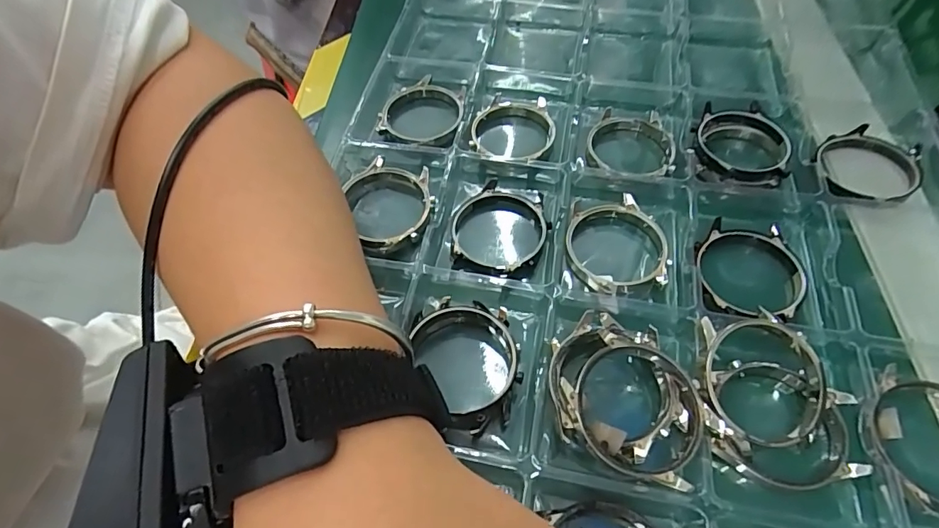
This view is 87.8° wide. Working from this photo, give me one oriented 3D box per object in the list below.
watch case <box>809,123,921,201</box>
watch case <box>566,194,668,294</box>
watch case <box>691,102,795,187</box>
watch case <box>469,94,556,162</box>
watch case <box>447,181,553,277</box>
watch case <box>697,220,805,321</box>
[{"bbox_3d":[0.202,-0.051,0.247,0.045,0.012,0.053,34,64,21],"label":"watch case"},{"bbox_3d":[0.069,-0.010,0.229,0.045,0.011,0.047,-6,57,0],"label":"watch case"},{"bbox_3d":[0.141,-0.061,0.253,0.046,0.010,0.057,18,59,13],"label":"watch case"},{"bbox_3d":[0.023,-0.075,0.270,0.044,0.011,0.046,21,60,15],"label":"watch case"},{"bbox_3d":[0.013,-0.015,0.236,0.045,0.008,0.052,23,60,16],"label":"watch case"},{"bbox_3d":[0.124,0.001,0.219,0.047,0.011,0.054,2,57,5],"label":"watch case"}]

